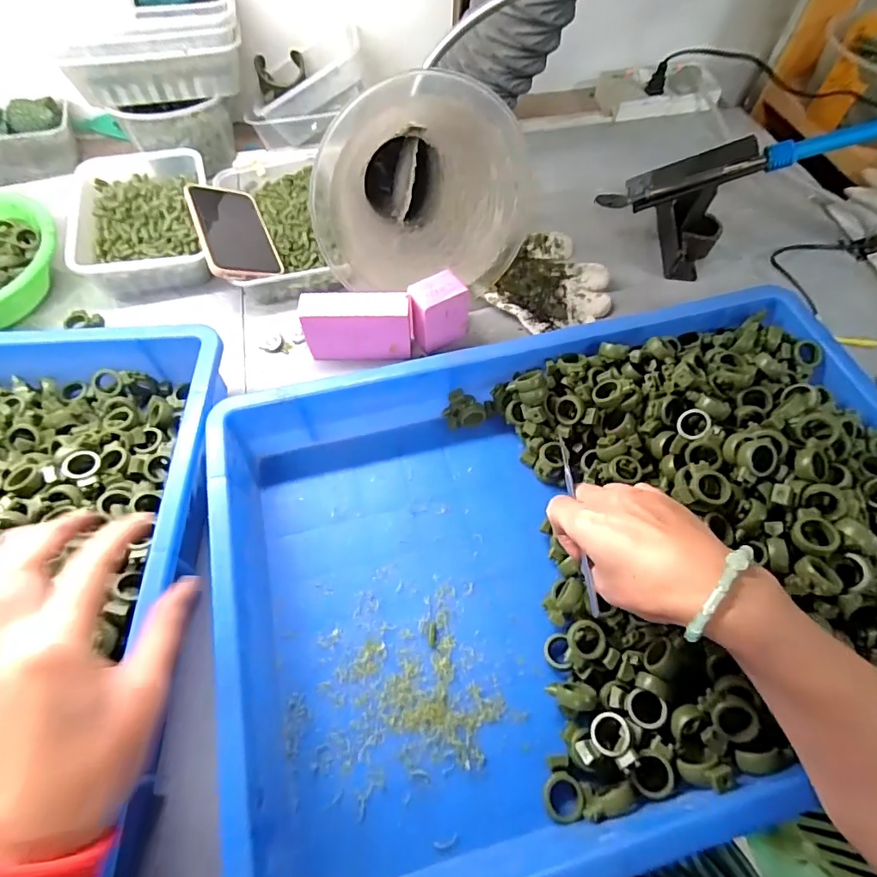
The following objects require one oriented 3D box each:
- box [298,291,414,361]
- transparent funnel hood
[{"bbox_3d":[-0.082,-0.117,0.516,0.109,0.068,0.038,-1,61,-2],"label":"box"},{"bbox_3d":[-0.022,-0.258,0.520,0.202,0.184,0.139,-6,61,-5],"label":"transparent funnel hood"}]

